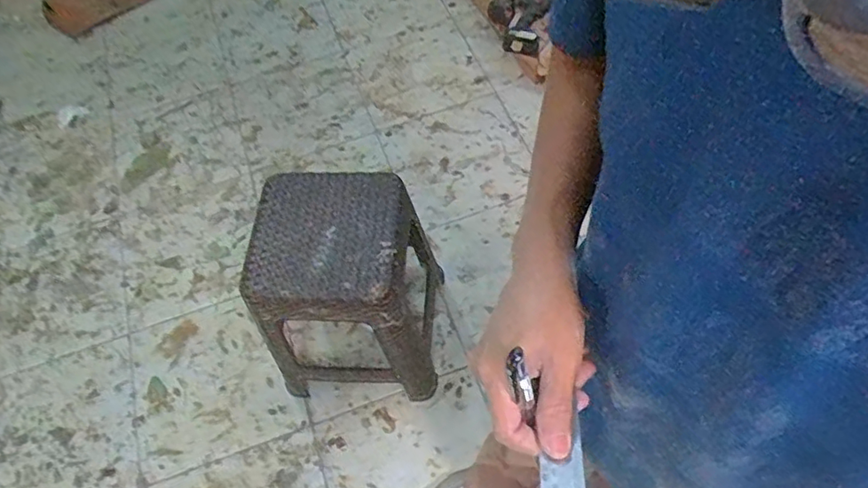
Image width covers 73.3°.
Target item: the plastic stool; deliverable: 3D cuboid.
[{"bbox_3d":[-0.162,0.107,1.258,0.317,0.466,0.347,-1,60,3],"label":"plastic stool"}]

